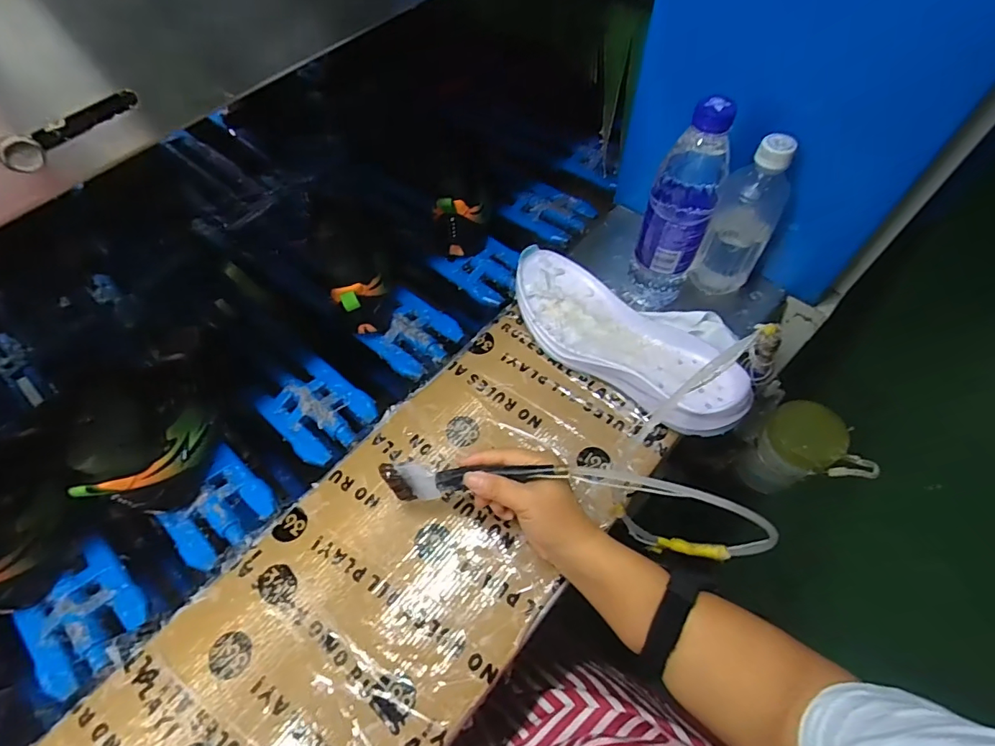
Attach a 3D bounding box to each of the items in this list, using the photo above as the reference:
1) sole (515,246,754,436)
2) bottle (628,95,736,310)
[{"bbox_3d":[0.125,-0.031,0.516,0.104,0.049,0.271,-40,66,-19],"label":"sole"},{"bbox_3d":[0.181,-0.157,0.489,0.063,0.227,0.070,21,63,14],"label":"bottle"}]

